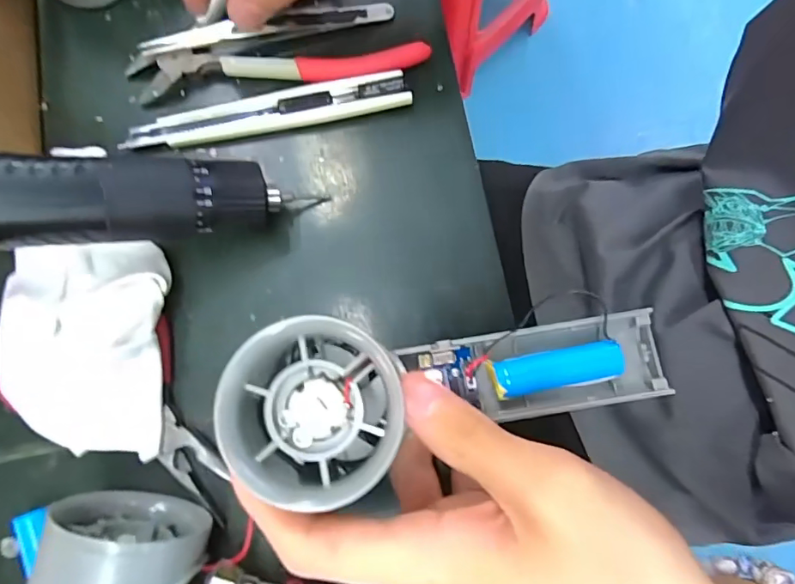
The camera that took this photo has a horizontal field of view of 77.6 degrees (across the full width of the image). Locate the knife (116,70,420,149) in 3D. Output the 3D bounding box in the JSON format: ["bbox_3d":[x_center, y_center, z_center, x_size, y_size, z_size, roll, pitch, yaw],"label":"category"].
[{"bbox_3d":[-0.066,-0.090,0.251,0.142,0.009,0.018,-11,79,-1],"label":"knife"}]

